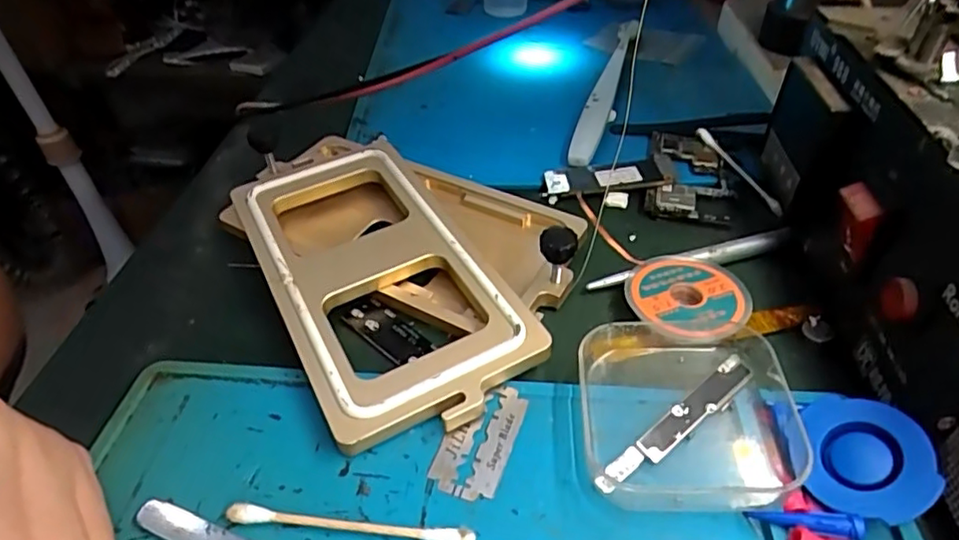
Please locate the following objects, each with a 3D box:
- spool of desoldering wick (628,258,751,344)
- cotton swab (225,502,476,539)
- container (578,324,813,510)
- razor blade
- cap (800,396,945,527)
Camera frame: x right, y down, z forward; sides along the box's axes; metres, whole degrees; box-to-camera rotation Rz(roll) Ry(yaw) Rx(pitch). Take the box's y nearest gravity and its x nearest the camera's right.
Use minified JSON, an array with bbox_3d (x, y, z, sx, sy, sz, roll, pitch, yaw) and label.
[{"bbox_3d":[0.080,0.010,0.230,0.043,0.005,0.045,6,42,8],"label":"spool of desoldering wick"},{"bbox_3d":[-0.037,0.073,0.172,0.071,0.005,0.004,4,41,5],"label":"cotton swab"},{"bbox_3d":[0.067,0.045,0.194,0.066,0.017,0.061,0,41,2],"label":"container"},{"bbox_3d":[0.000,0.054,0.195,0.021,0.004,0.040,13,43,17],"label":"razor blade"},{"bbox_3d":[0.109,0.053,0.172,0.035,0.006,0.033,0,56,43],"label":"cap"}]

